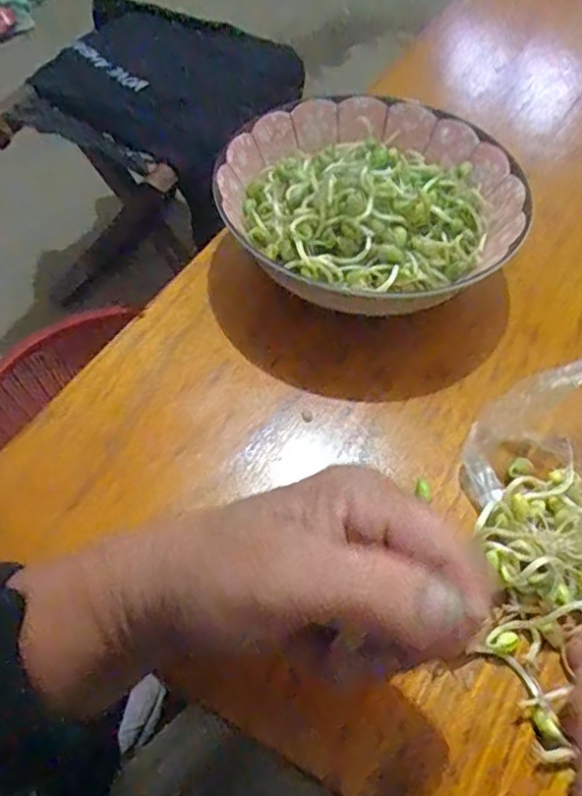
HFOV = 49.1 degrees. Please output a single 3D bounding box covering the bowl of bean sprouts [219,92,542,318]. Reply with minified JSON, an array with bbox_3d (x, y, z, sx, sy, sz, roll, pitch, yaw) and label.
[{"bbox_3d":[0.046,-0.115,0.375,0.170,0.059,0.162,1,55,-2],"label":"bowl of bean sprouts"}]

